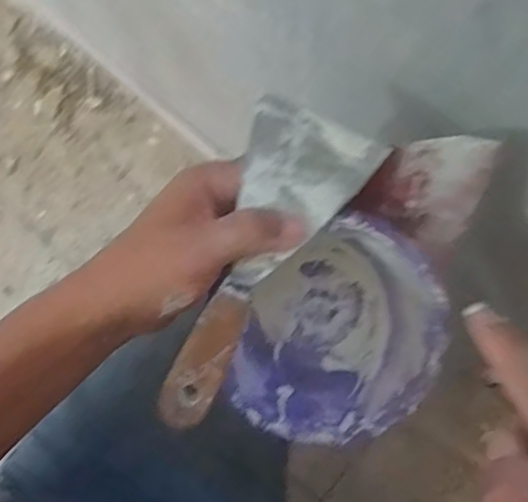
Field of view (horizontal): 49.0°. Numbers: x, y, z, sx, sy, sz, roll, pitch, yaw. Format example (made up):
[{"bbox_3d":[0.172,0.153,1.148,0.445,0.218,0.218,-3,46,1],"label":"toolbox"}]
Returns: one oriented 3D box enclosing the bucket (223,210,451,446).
[{"bbox_3d":[0.047,0.044,0.345,0.105,0.070,0.129,20,100,-2],"label":"bucket"}]

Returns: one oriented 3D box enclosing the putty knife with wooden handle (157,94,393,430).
[{"bbox_3d":[-0.010,0.006,0.299,0.065,0.009,0.172,30,87,9],"label":"putty knife with wooden handle"}]

